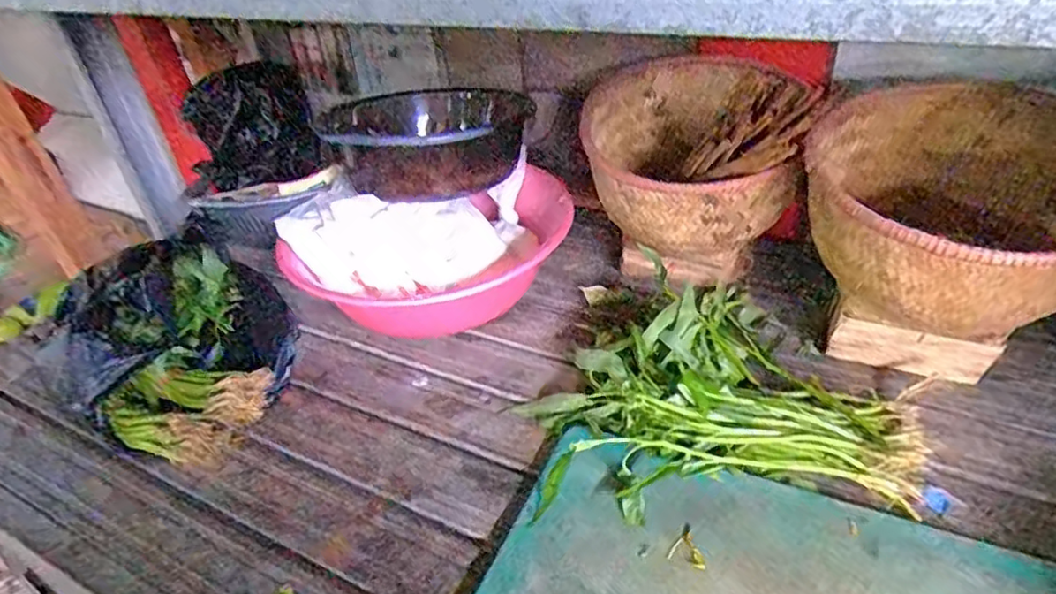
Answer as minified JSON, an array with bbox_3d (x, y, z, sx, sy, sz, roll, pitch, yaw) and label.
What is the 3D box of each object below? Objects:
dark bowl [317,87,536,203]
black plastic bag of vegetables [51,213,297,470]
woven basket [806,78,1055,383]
[{"bbox_3d":[-0.152,-0.214,0.884,0.231,0.107,0.208,-27,40,-26],"label":"dark bowl"},{"bbox_3d":[-0.371,0.043,0.675,0.208,0.156,0.238,-23,38,-25],"label":"black plastic bag of vegetables"},{"bbox_3d":[0.394,-0.051,0.618,0.222,0.225,0.272,15,41,28],"label":"woven basket"}]

